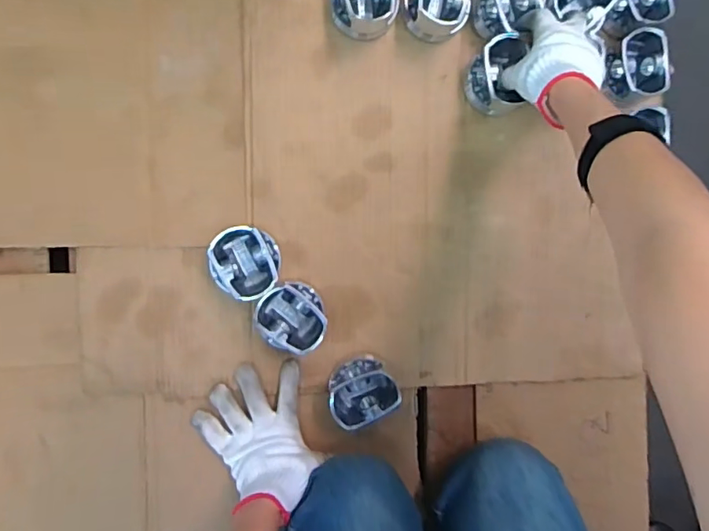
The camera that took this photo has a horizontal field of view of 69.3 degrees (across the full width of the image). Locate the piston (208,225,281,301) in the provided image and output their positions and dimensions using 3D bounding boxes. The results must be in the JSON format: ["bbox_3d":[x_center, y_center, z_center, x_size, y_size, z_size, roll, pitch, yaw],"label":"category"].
[{"bbox_3d":[-0.118,-0.004,0.556,0.074,0.049,0.076,-1,94,-7],"label":"piston"}]

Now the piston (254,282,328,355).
[{"bbox_3d":[-0.069,0.055,0.564,0.075,0.057,0.069,0,94,-7],"label":"piston"}]

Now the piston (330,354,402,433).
[{"bbox_3d":[0.006,0.141,0.581,0.072,0.052,0.064,-38,97,-4],"label":"piston"}]

